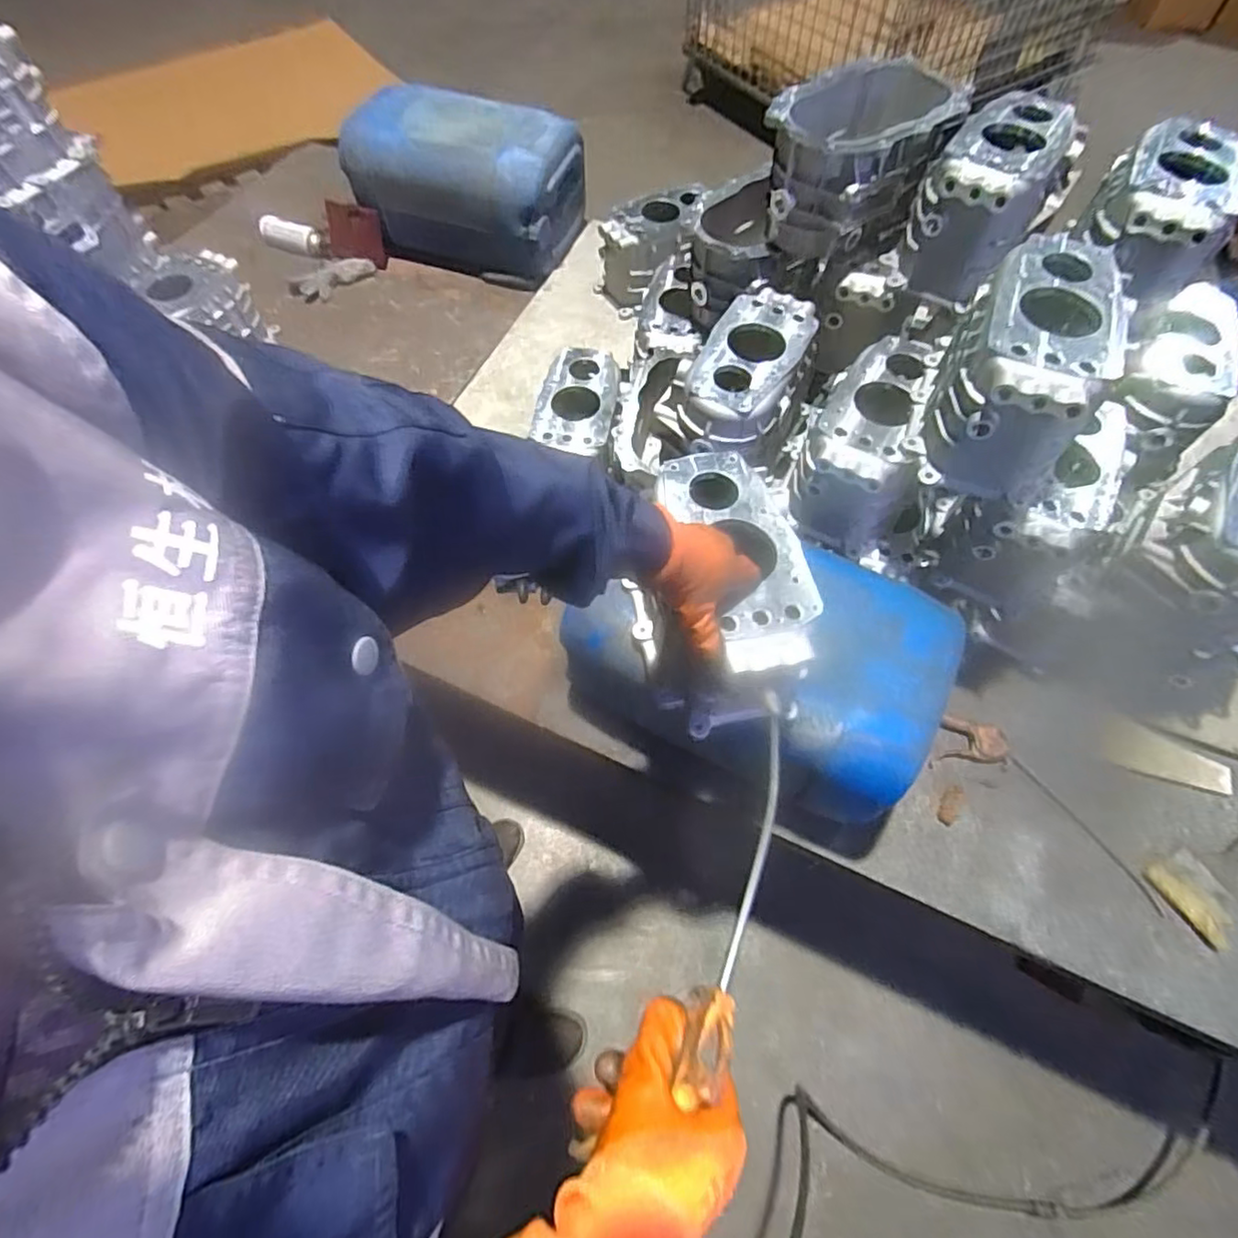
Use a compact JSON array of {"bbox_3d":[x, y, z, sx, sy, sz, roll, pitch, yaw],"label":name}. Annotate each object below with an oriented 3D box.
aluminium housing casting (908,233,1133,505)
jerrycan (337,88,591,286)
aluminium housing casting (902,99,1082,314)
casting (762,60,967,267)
[{"bbox_3d":[0.449,-0.274,0.702,0.153,0.165,0.239,21,64,10],"label":"aluminium housing casting"},{"bbox_3d":[-0.331,-0.940,1.362,0.468,0.232,0.255,18,64,9],"label":"jerrycan"},{"bbox_3d":[0.486,-0.549,0.832,0.142,0.155,0.195,39,68,18],"label":"aluminium housing casting"},{"bbox_3d":[0.332,-0.643,0.899,0.209,0.174,0.242,31,66,14],"label":"casting"}]

